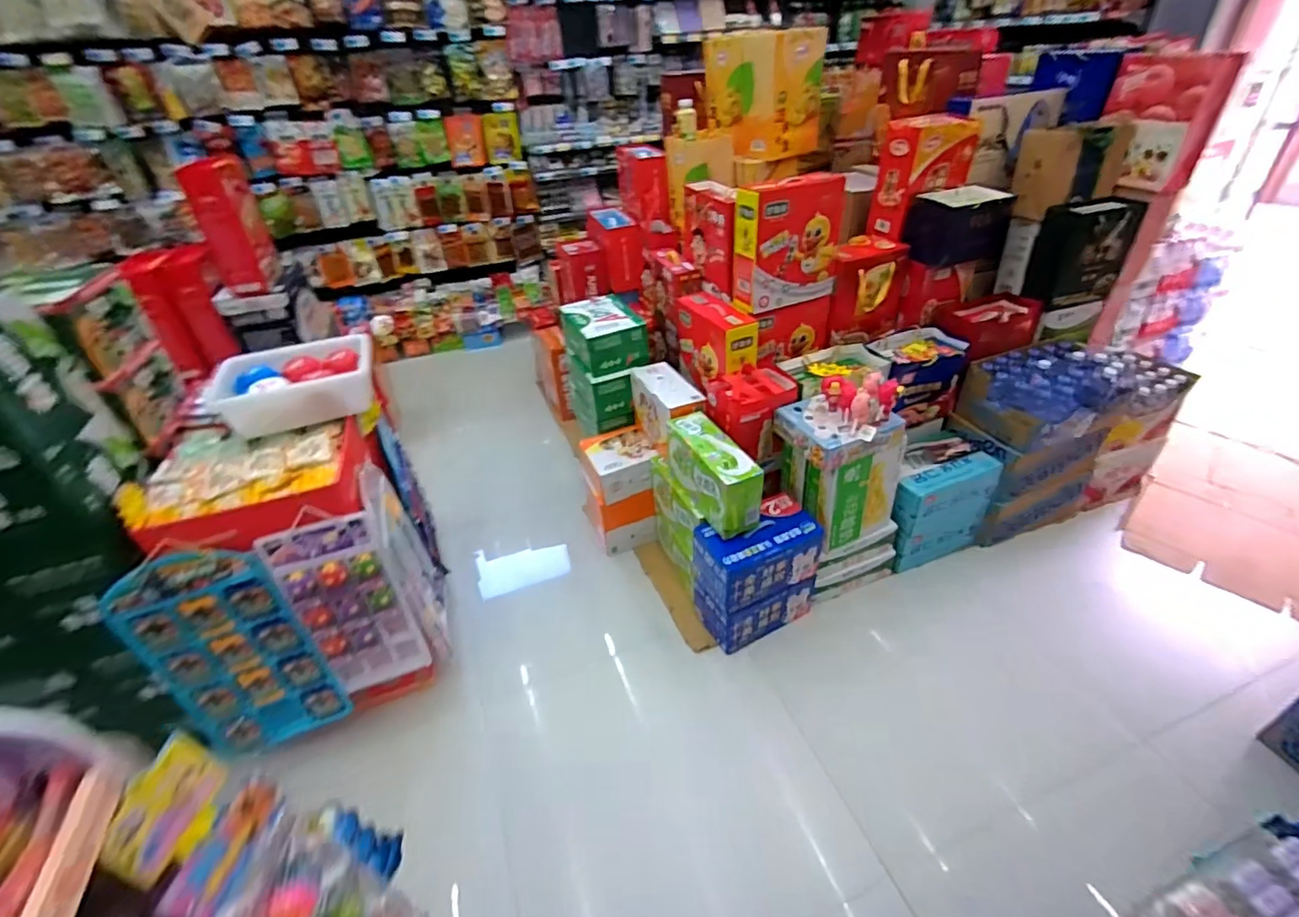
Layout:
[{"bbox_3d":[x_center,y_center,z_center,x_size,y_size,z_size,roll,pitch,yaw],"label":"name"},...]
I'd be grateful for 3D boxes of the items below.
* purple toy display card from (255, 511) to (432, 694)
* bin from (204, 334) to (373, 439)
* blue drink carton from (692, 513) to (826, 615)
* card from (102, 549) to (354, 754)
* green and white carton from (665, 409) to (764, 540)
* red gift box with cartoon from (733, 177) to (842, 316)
[{"bbox_3d":[-0.716,0.367,1.373,0.225,0.531,0.049,-19,31,-16],"label":"purple toy display card"},{"bbox_3d":[-0.929,-0.193,1.484,0.392,0.117,0.258,-13,37,-13],"label":"bin"},{"bbox_3d":[0.313,0.271,1.636,0.329,0.197,0.190,-17,38,-18],"label":"blue drink carton"},{"bbox_3d":[-0.967,0.465,1.326,0.323,0.587,0.036,-15,29,-14],"label":"card"},{"bbox_3d":[0.166,0.032,1.628,0.135,0.221,0.366,-20,39,-21],"label":"green and white carton"},{"bbox_3d":[0.406,-0.626,1.647,0.305,0.338,0.115,-15,37,-16],"label":"red gift box with cartoon"}]

